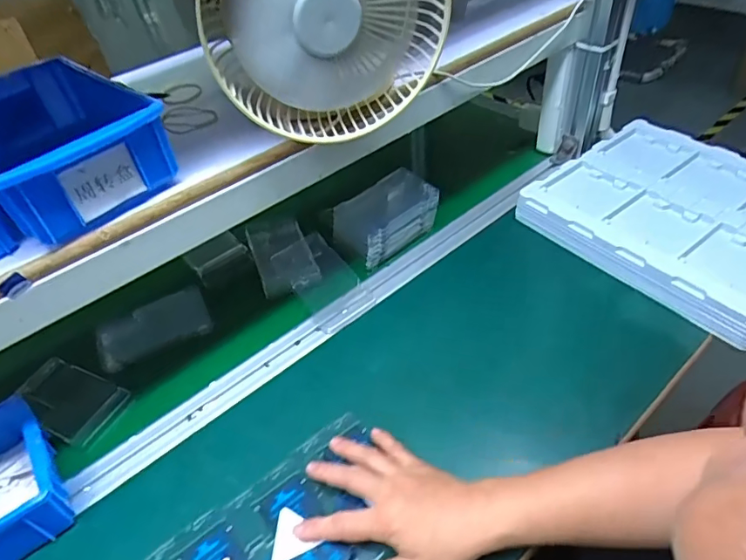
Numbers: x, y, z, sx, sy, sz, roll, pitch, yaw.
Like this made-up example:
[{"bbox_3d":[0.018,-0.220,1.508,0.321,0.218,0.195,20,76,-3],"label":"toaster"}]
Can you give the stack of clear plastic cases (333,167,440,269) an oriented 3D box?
[{"bbox_3d":[0.017,-0.083,0.691,0.135,0.091,0.077,-30,53,-23],"label":"stack of clear plastic cases"}]

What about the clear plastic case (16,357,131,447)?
[{"bbox_3d":[-0.335,0.130,0.559,0.121,0.019,0.072,13,47,21],"label":"clear plastic case"}]

